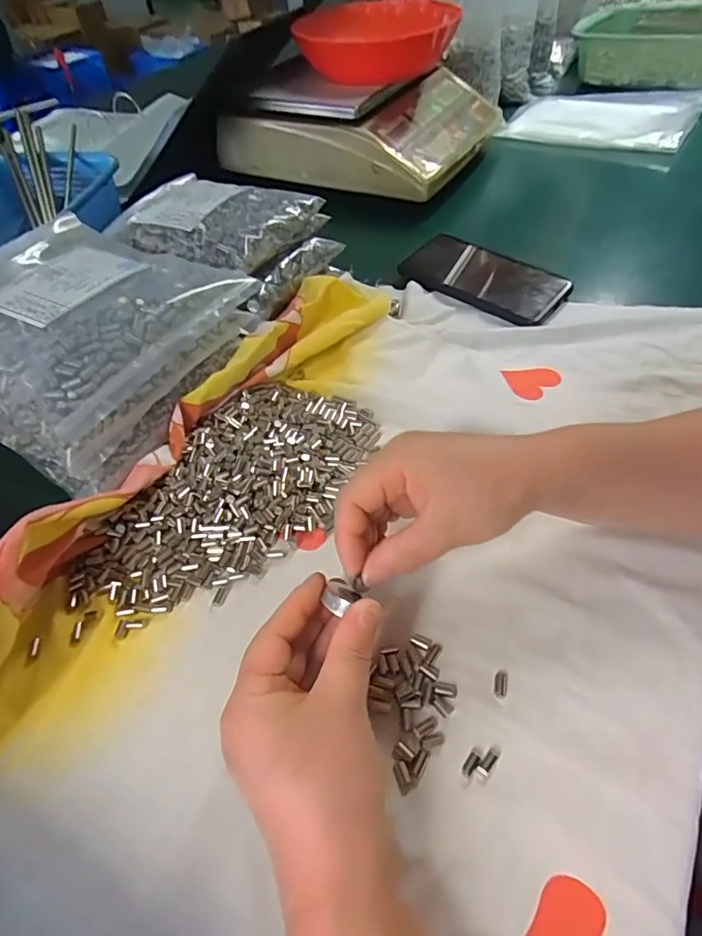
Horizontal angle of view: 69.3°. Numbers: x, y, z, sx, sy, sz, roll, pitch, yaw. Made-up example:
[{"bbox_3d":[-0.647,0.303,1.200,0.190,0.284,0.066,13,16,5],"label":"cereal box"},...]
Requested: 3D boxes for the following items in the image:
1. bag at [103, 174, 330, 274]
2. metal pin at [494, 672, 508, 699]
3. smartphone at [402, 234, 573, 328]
[{"bbox_3d":[-0.128,-0.230,0.474,0.165,0.039,0.138,15,54,16],"label":"bag"},{"bbox_3d":[0.081,0.116,0.274,0.007,0.004,0.014,10,53,10],"label":"metal pin"},{"bbox_3d":[0.135,-0.196,0.514,0.160,0.011,0.086,33,61,27],"label":"smartphone"}]

